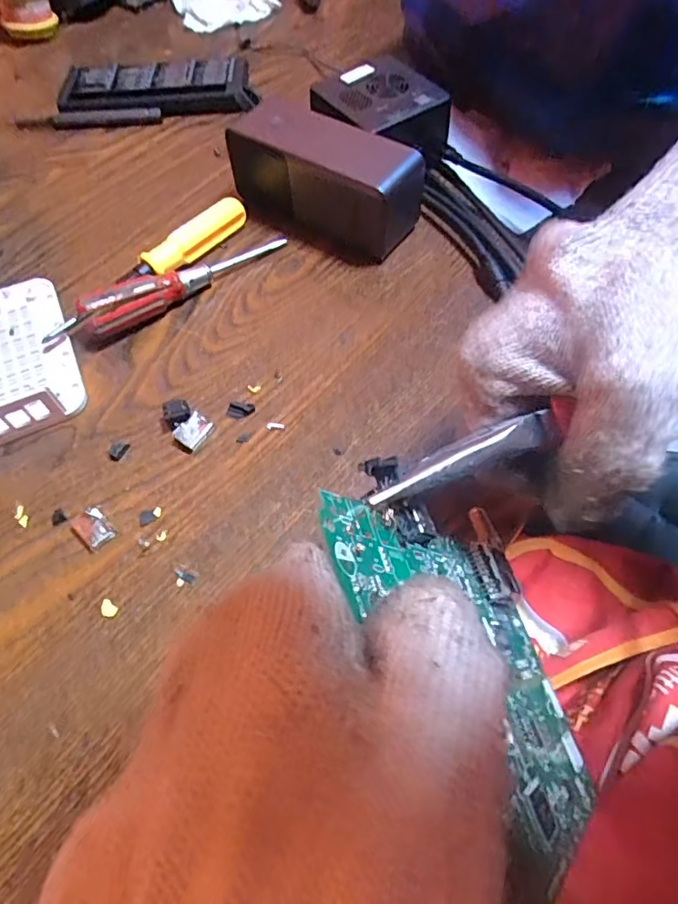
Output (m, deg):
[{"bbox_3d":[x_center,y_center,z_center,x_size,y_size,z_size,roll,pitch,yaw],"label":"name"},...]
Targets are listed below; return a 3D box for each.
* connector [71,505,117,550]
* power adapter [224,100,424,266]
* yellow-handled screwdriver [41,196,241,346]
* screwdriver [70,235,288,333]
[{"bbox_3d":[-0.124,0.038,0.281,0.023,0.005,0.015,40,67,21],"label":"connector"},{"bbox_3d":[-0.010,-0.189,0.386,0.134,0.060,0.061,23,62,13],"label":"power adapter"},{"bbox_3d":[-0.127,-0.124,0.369,0.027,0.021,0.158,37,66,20],"label":"yellow-handled screwdriver"},{"bbox_3d":[-0.096,-0.110,0.356,0.140,0.025,0.023,-31,64,-17],"label":"screwdriver"}]

